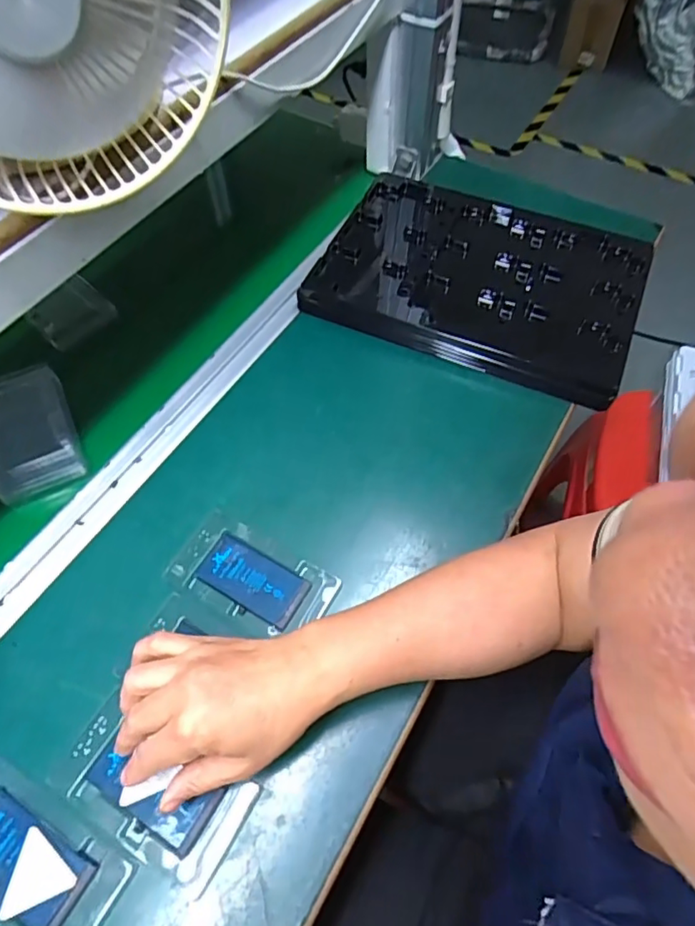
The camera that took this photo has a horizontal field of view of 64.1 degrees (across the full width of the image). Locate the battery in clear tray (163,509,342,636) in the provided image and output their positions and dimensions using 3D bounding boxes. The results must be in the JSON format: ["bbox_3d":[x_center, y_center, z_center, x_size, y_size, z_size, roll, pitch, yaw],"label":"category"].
[{"bbox_3d":[-0.078,0.093,0.450,0.129,0.007,0.068,25,63,15],"label":"battery in clear tray"}]

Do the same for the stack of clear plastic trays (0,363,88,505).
[{"bbox_3d":[-0.296,-0.032,0.513,0.077,0.022,0.133,-24,62,-13],"label":"stack of clear plastic trays"}]

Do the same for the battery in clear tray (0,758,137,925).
[{"bbox_3d":[-0.208,0.255,0.354,0.128,0.004,0.073,26,63,15],"label":"battery in clear tray"}]

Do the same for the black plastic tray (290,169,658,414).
[{"bbox_3d":[0.145,-0.201,0.612,0.327,0.049,0.223,22,62,14],"label":"black plastic tray"}]

